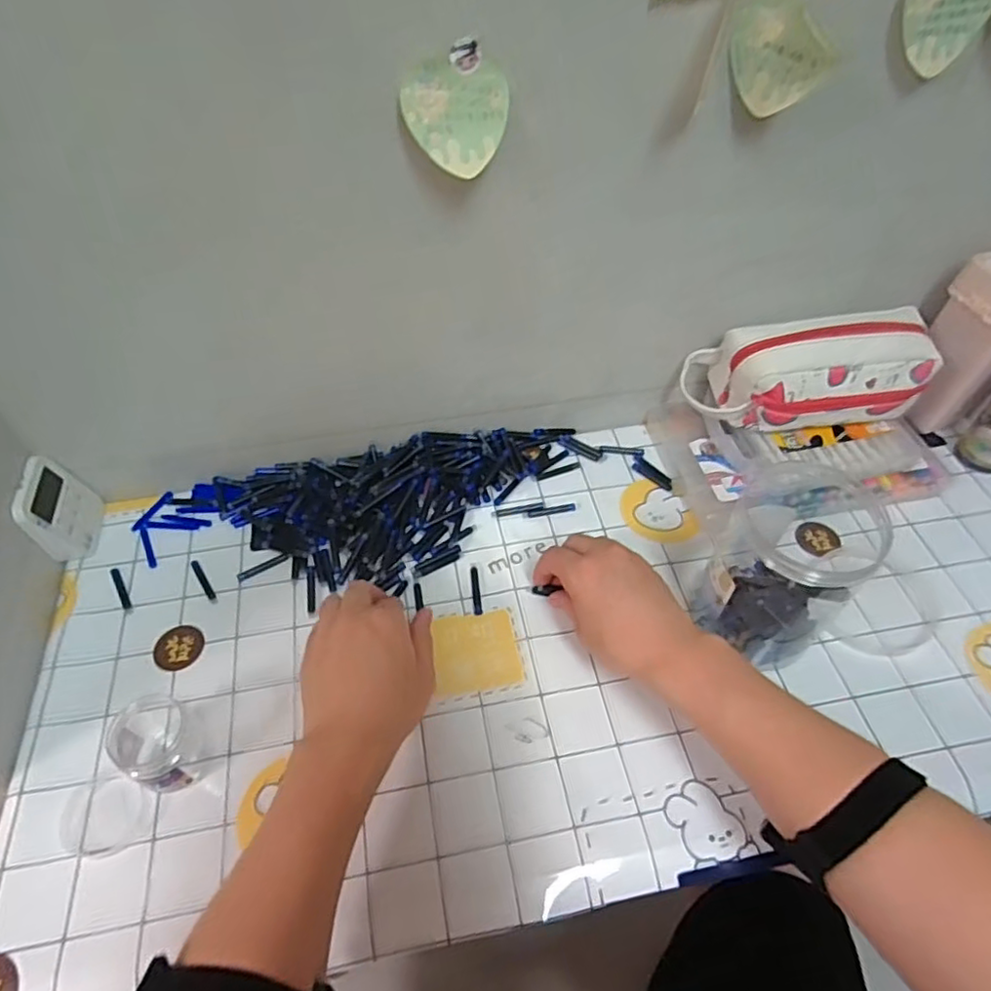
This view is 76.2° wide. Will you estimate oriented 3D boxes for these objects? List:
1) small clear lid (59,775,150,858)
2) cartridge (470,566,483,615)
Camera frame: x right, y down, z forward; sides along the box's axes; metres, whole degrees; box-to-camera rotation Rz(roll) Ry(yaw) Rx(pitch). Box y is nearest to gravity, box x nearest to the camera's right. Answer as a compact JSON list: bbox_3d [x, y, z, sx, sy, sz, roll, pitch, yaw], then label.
[{"bbox_3d":[-0.274,0.224,0.442,0.057,0.006,0.049,10,52,8],"label":"small clear lid"},{"bbox_3d":[-0.017,0.083,0.560,0.008,0.004,0.048,-5,54,-4],"label":"cartridge"}]

